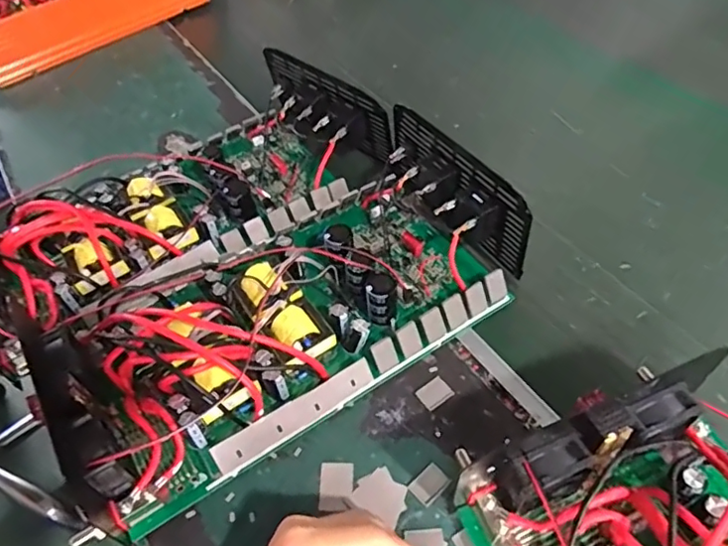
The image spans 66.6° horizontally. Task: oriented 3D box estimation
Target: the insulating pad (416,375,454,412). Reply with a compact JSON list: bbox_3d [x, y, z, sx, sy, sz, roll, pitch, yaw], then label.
[{"bbox_3d":[0.053,0.090,0.417,0.024,0.004,0.020,-32,55,-19],"label":"insulating pad"}]

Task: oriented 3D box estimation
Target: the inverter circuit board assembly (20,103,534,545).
[{"bbox_3d":[-0.054,0.019,0.444,0.380,0.078,0.175,-30,54,-18],"label":"inverter circuit board assembly"}]

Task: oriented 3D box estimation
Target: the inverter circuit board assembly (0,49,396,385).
[{"bbox_3d":[-0.181,-0.079,0.543,0.411,0.075,0.206,-34,56,-20],"label":"inverter circuit board assembly"}]

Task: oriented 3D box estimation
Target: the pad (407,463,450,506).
[{"bbox_3d":[0.044,0.142,0.373,0.024,0.004,0.018,-37,57,-22],"label":"pad"}]

